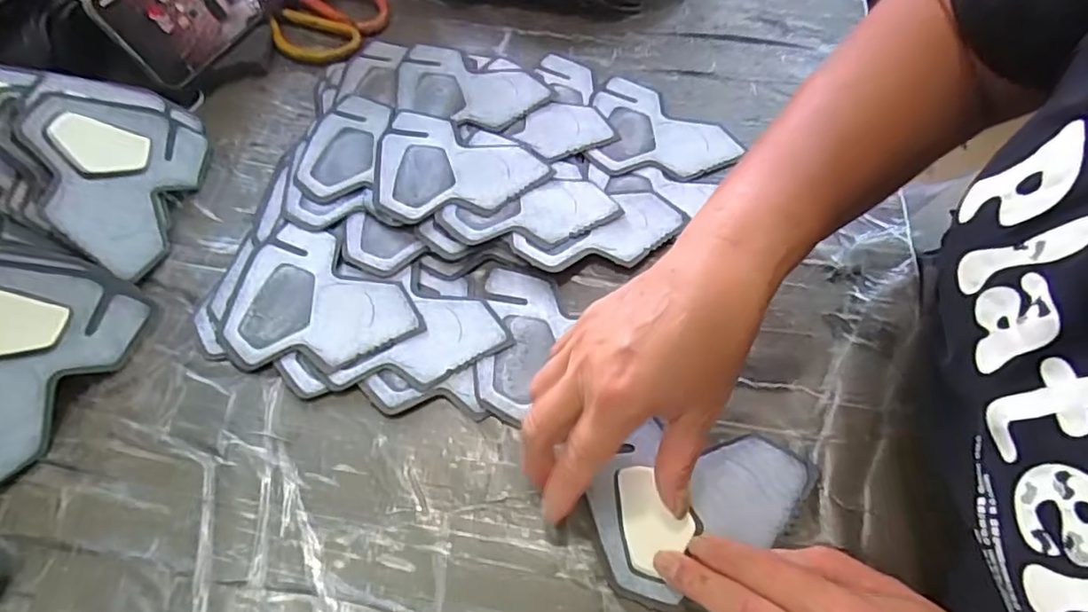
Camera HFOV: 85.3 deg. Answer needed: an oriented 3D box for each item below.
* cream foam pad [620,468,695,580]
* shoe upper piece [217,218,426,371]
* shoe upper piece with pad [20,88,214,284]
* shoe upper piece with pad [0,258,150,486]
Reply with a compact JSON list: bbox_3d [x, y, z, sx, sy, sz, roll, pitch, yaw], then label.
[{"bbox_3d":[0.059,0.110,0.308,0.035,0.005,0.051,-3,59,-1],"label":"cream foam pad"},{"bbox_3d":[-0.141,-0.009,0.383,0.121,0.010,0.101,0,59,1],"label":"shoe upper piece"},{"bbox_3d":[-0.288,-0.095,0.395,0.012,0.096,0.128,-10,56,34],"label":"shoe upper piece with pad"},{"bbox_3d":[-0.297,0.026,0.320,0.009,0.095,0.126,-2,53,39],"label":"shoe upper piece with pad"}]

